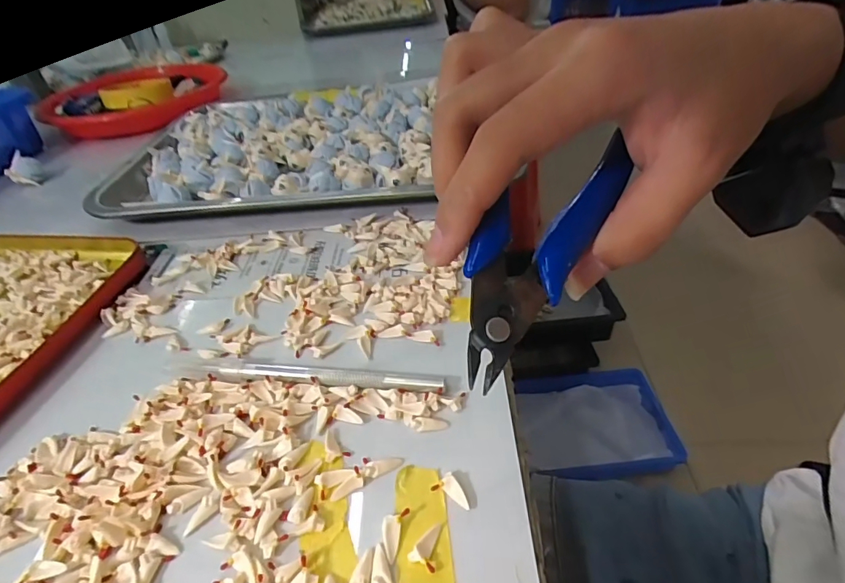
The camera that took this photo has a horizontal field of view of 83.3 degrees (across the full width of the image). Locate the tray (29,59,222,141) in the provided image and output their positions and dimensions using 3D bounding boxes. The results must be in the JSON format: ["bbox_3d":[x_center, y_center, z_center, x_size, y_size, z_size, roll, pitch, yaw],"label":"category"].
[{"bbox_3d":[-0.364,-0.253,0.614,0.213,0.040,0.202,-3,36,3],"label":"tray"}]

